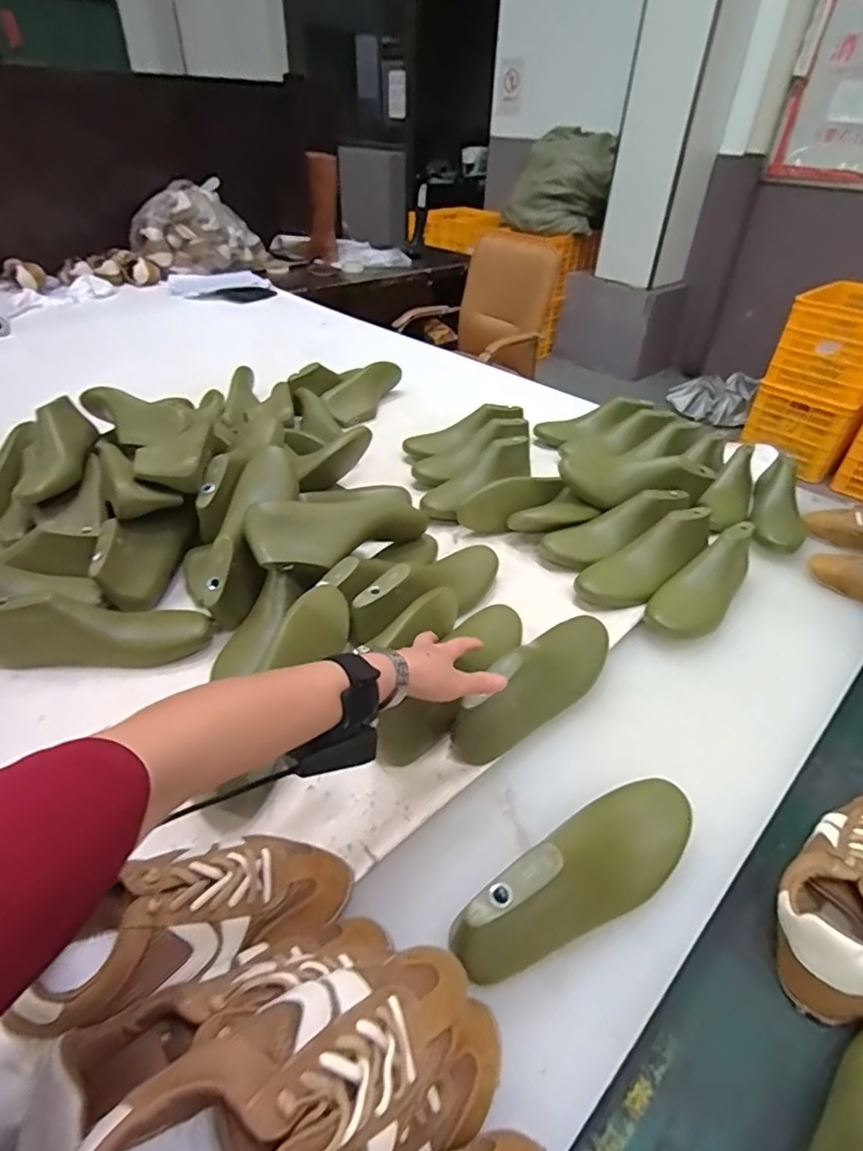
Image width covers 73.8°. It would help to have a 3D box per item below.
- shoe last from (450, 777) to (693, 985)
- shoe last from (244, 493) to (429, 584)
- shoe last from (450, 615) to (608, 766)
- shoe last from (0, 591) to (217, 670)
[{"bbox_3d":[0.123,0.241,0.468,0.245,0.095,0.075,-23,45,-27],"label":"shoe last"},{"bbox_3d":[-0.114,-0.060,0.751,0.247,0.074,0.083,-16,41,-40],"label":"shoe last"},{"bbox_3d":[0.124,0.110,0.639,0.075,0.088,0.244,32,43,32],"label":"shoe last"},{"bbox_3d":[-0.391,0.052,0.679,0.241,0.086,0.069,-3,39,-5],"label":"shoe last"}]

